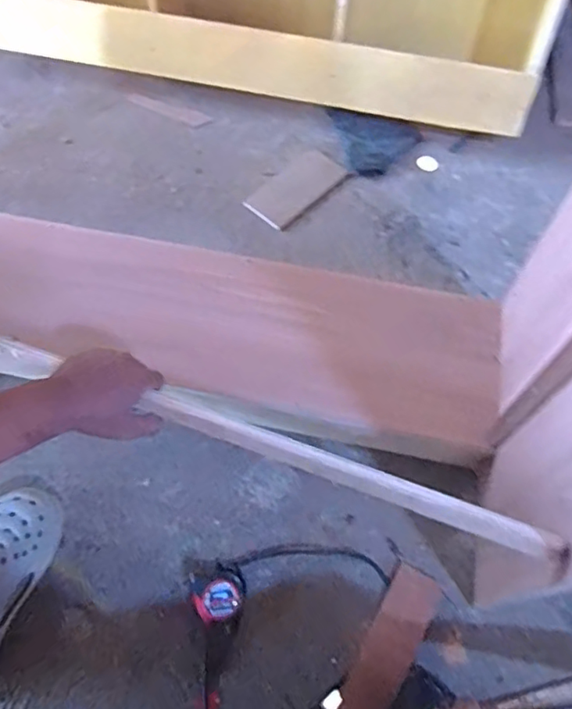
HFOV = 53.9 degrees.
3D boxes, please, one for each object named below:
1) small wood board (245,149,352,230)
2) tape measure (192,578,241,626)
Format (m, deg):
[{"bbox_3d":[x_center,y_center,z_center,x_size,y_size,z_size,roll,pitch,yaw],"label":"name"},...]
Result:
[{"bbox_3d":[0.022,-0.346,1.173,0.112,0.008,0.209,40,67,21],"label":"small wood board"},{"bbox_3d":[-0.096,0.346,0.788,0.062,0.038,0.053,-27,66,-14],"label":"tape measure"}]

